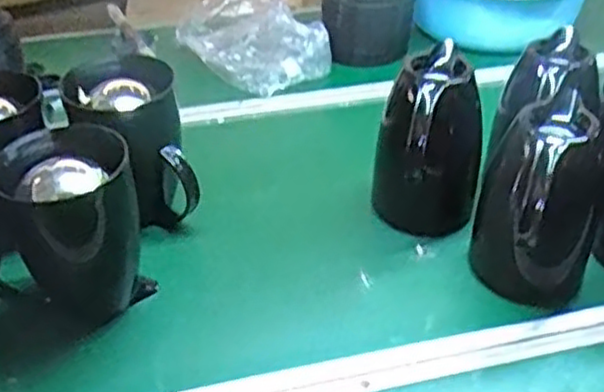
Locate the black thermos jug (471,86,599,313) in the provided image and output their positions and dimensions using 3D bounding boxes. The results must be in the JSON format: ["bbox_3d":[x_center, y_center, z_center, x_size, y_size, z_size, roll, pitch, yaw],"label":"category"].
[{"bbox_3d":[0.251,0.009,0.780,0.121,0.186,0.157,17,40,22],"label":"black thermos jug"}]

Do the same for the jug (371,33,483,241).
[{"bbox_3d":[0.150,-0.050,0.873,0.118,0.204,0.155,8,38,10],"label":"jug"}]

